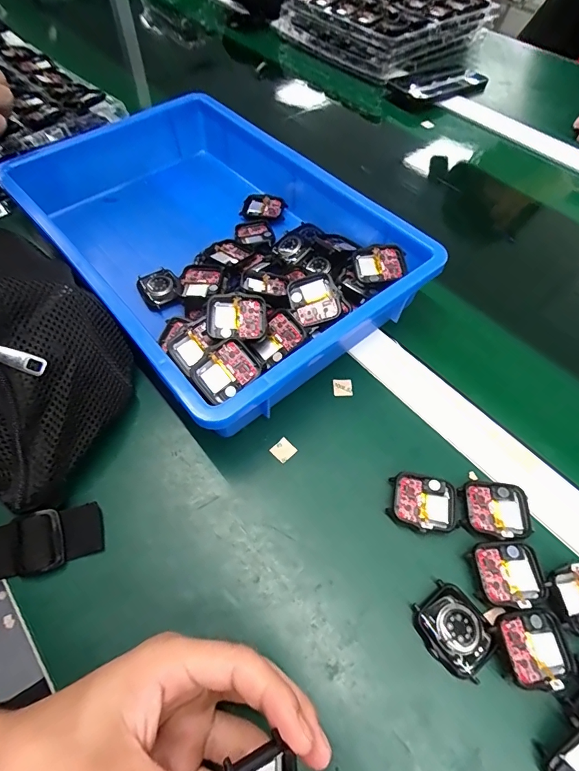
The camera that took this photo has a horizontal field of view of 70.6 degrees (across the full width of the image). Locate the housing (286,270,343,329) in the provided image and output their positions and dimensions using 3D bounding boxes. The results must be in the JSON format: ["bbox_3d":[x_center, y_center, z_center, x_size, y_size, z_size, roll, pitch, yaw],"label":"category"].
[{"bbox_3d":[0.018,-0.068,0.318,0.036,0.006,0.043,-18,72,3],"label":"housing"}]

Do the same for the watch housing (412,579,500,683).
[{"bbox_3d":[0.101,0.148,0.248,0.039,0.013,0.045,-30,64,-19],"label":"watch housing"}]

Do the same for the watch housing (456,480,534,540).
[{"bbox_3d":[0.143,0.087,0.285,0.045,0.009,0.039,6,58,2],"label":"watch housing"}]

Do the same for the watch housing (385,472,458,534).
[{"bbox_3d":[0.094,0.084,0.288,0.045,0.012,0.037,15,59,8],"label":"watch housing"}]

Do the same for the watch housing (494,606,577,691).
[{"bbox_3d":[0.144,0.156,0.243,0.043,0.014,0.039,-1,58,-3],"label":"watch housing"}]

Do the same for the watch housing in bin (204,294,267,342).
[{"bbox_3d":[-0.039,-0.050,0.301,0.045,0.005,0.038,-1,73,-6],"label":"watch housing in bin"}]

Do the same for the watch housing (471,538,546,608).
[{"bbox_3d":[0.140,0.121,0.264,0.041,0.010,0.038,-2,58,-3],"label":"watch housing"}]

